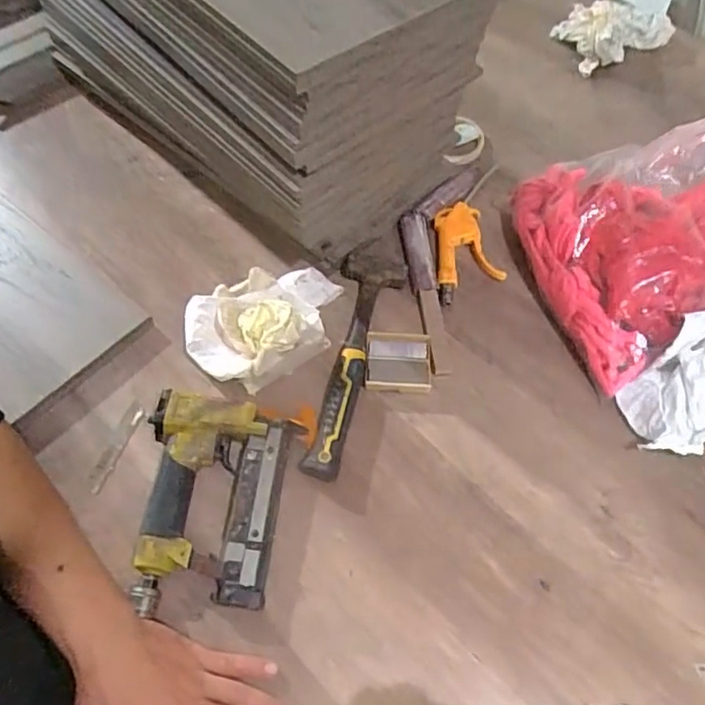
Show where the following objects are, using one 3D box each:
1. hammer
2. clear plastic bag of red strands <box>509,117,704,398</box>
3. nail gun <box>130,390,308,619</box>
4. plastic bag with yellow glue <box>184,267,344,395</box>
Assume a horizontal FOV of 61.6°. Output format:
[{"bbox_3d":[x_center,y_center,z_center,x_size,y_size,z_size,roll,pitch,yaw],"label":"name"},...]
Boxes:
[{"bbox_3d":[0.005,-0.002,0.651,0.073,0.037,0.299,10,60,5],"label":"hammer"},{"bbox_3d":[0.362,-0.143,0.661,0.313,0.154,0.246,-21,63,-13],"label":"clear plastic bag of red strands"},{"bbox_3d":[-0.131,0.134,0.560,0.138,0.042,0.195,6,60,2],"label":"nail gun"},{"bbox_3d":[-0.089,-0.034,0.645,0.182,0.054,0.111,-25,64,-15],"label":"plastic bag with yellow glue"}]

